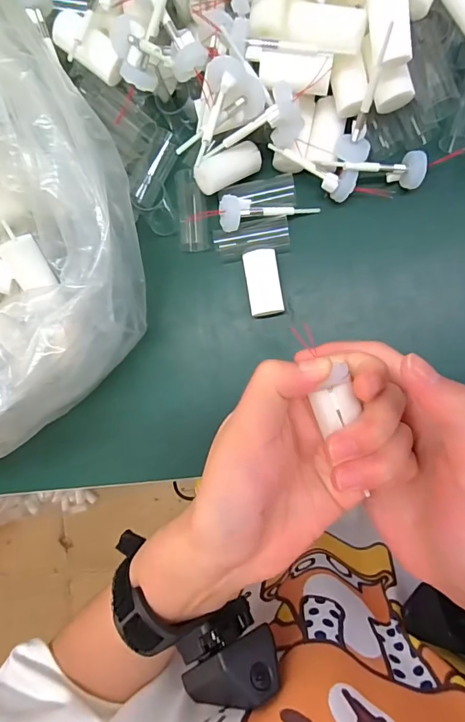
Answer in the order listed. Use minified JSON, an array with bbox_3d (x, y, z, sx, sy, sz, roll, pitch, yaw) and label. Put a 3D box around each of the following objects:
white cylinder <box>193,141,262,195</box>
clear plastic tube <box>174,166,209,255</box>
[{"bbox_3d":[-0.002,-0.121,0.267,0.043,0.014,0.017,-29,86,-10],"label":"white cylinder"},{"bbox_3d":[-0.027,-0.100,0.280,0.018,0.017,0.050,-2,90,9],"label":"clear plastic tube"}]

